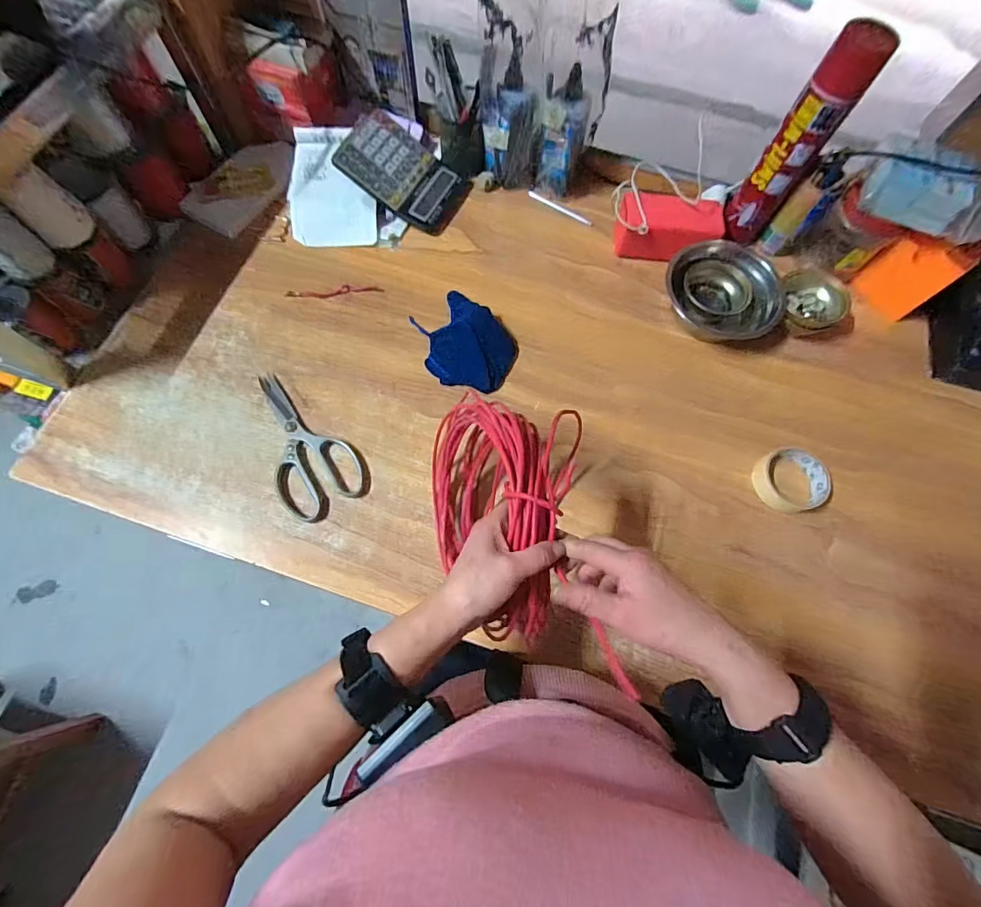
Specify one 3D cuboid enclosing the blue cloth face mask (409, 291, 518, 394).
[{"bbox_3d":[-0.035,-0.165,0.645,0.132,0.023,0.161,-35,76,-14],"label":"blue cloth face mask"}]

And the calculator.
[{"bbox_3d":[-0.137,-0.459,0.725,0.195,0.016,0.143,32,68,-13],"label":"calculator"}]

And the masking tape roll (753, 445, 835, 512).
[{"bbox_3d":[0.403,0.035,0.593,0.090,0.027,0.083,1,70,-2],"label":"masking tape roll"}]

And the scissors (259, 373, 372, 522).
[{"bbox_3d":[-0.256,-0.018,0.600,0.108,0.011,0.222,-32,75,-13],"label":"scissors"}]

